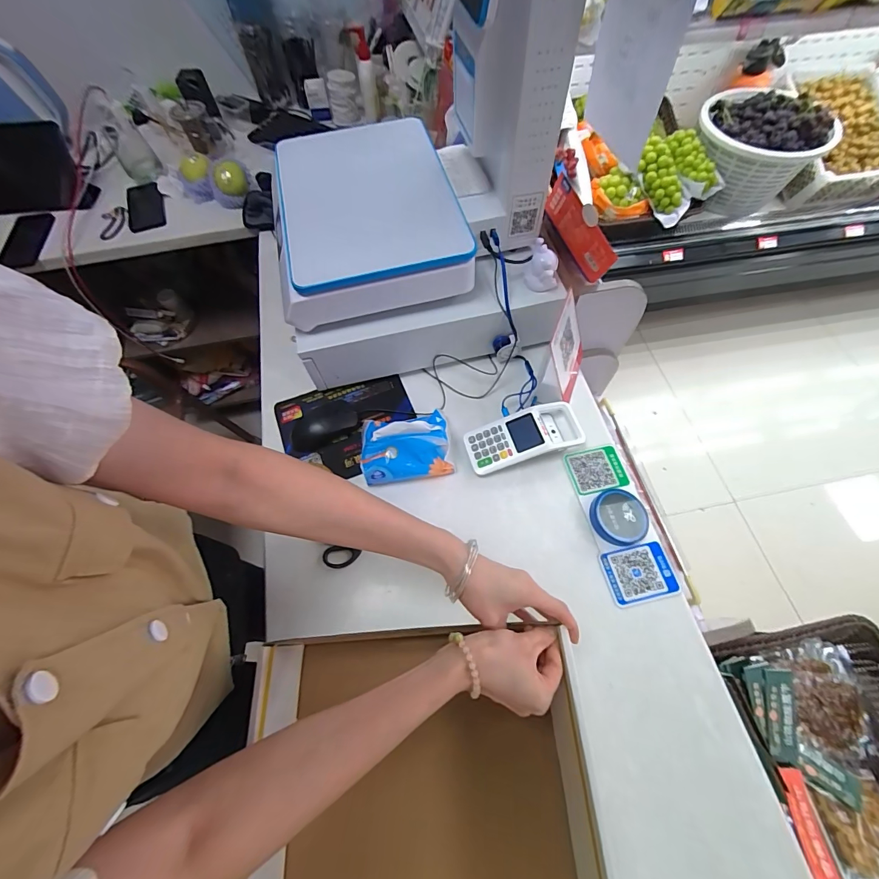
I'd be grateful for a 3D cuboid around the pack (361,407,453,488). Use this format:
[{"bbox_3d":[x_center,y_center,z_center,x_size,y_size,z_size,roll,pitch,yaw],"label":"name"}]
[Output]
[{"bbox_3d":[-0.053,0.004,0.584,0.132,0.079,0.100,-10,64,-3],"label":"pack"}]

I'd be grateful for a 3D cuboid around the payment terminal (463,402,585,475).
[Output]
[{"bbox_3d":[0.132,-0.001,0.611,0.177,0.050,0.074,-16,65,-6],"label":"payment terminal"}]

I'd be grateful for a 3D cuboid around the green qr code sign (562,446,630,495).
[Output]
[{"bbox_3d":[0.240,0.046,0.604,0.081,0.006,0.070,-16,67,-2],"label":"green qr code sign"}]

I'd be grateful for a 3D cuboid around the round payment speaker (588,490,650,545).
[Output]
[{"bbox_3d":[0.253,0.109,0.559,0.071,0.021,0.077,-1,64,1],"label":"round payment speaker"}]

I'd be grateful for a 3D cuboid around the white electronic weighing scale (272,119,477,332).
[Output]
[{"bbox_3d":[-0.116,-0.347,0.618,0.263,0.094,0.335,-13,64,-5],"label":"white electronic weighing scale"}]

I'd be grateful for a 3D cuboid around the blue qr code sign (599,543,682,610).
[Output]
[{"bbox_3d":[0.271,0.182,0.537,0.092,0.005,0.070,-12,64,-4],"label":"blue qr code sign"}]

